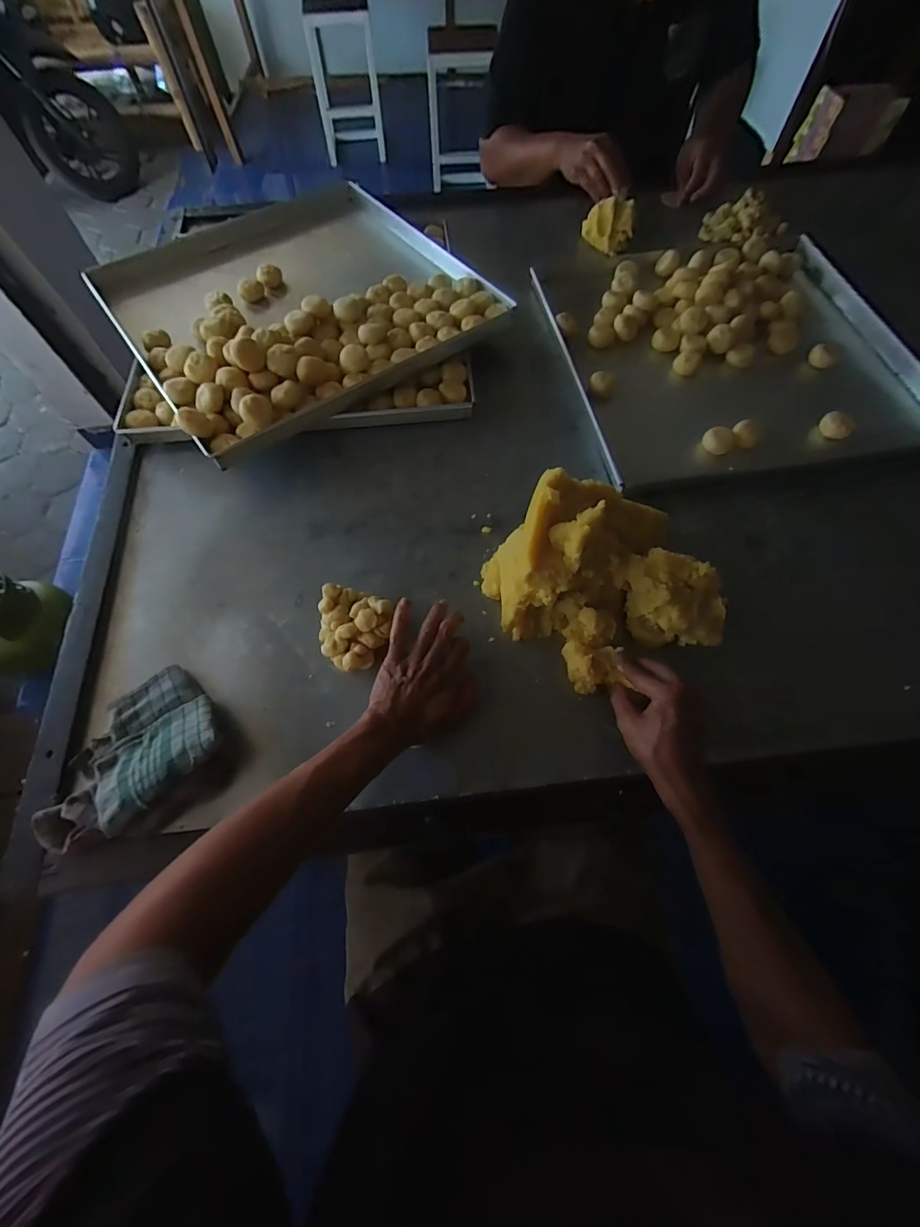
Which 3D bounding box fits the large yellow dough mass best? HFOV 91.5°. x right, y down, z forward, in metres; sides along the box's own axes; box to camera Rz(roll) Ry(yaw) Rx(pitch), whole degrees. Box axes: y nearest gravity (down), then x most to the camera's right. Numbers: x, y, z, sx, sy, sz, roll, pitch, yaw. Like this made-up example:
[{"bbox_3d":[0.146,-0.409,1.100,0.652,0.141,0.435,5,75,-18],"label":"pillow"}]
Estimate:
[{"bbox_3d":[0.159,-0.044,0.479,0.221,0.143,0.201,0,66,1],"label":"large yellow dough mass"}]

